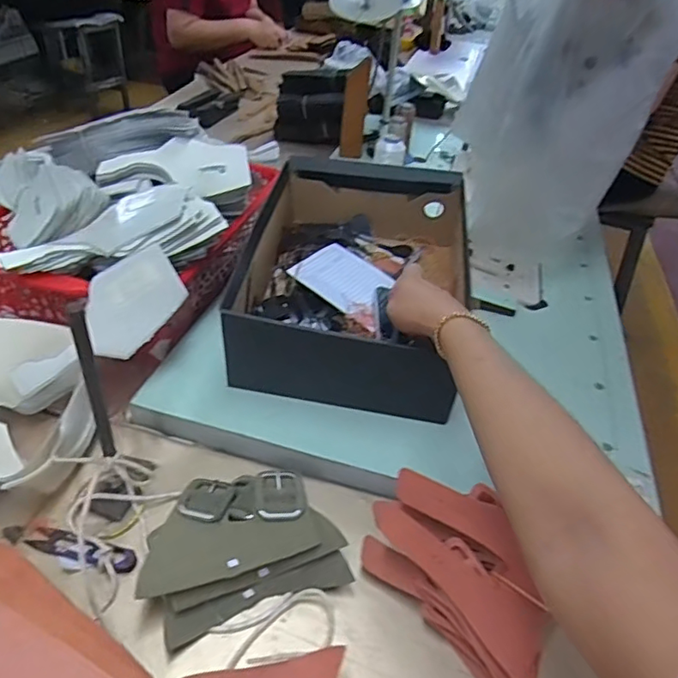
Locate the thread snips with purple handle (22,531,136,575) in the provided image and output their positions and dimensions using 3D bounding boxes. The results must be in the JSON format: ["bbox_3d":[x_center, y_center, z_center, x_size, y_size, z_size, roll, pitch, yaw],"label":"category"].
[{"bbox_3d":[-0.221,0.179,0.488,0.096,0.015,0.021,13,39,8],"label":"thread snips with purple handle"}]

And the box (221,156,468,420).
[{"bbox_3d":[0.023,-0.083,0.705,0.253,0.134,0.352,9,39,4],"label":"box"}]

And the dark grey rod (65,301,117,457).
[{"bbox_3d":[-0.192,0.039,0.446,0.016,0.161,0.011,-21,46,-30],"label":"dark grey rod"}]

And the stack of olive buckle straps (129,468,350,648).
[{"bbox_3d":[-0.085,0.173,0.491,0.157,0.040,0.117,-11,42,-21],"label":"stack of olive buckle straps"}]

